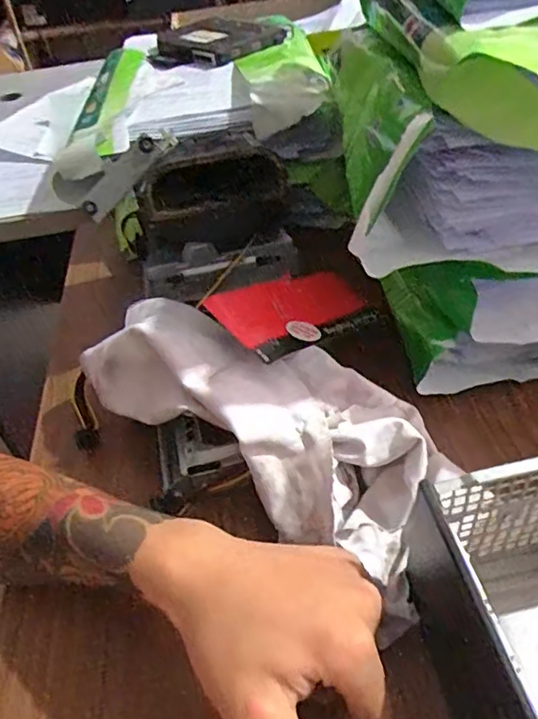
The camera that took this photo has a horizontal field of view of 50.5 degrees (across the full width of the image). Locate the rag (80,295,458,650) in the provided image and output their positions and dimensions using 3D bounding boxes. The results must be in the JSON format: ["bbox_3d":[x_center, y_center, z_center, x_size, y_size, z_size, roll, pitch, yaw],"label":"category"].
[{"bbox_3d":[0.003,0.031,0.364,0.254,0.059,0.123,29,54,32],"label":"rag"}]

